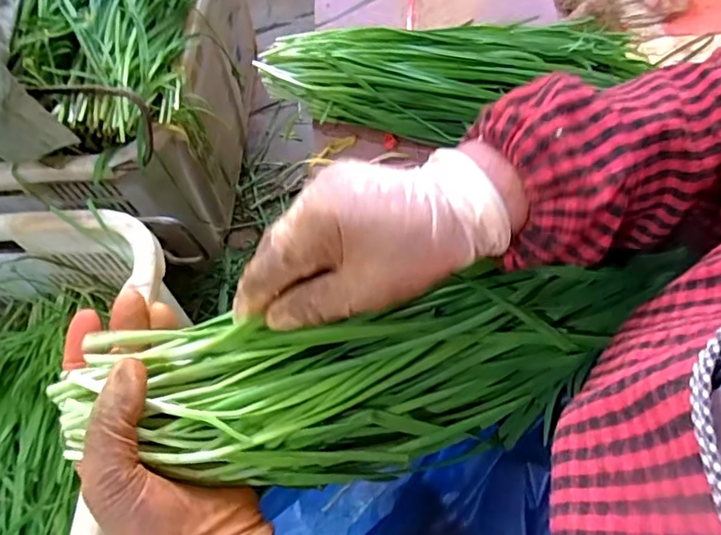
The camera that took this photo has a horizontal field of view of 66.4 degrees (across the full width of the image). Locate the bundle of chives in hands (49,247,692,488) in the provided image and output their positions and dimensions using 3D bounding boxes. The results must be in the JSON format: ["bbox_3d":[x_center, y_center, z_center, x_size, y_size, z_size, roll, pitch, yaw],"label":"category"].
[{"bbox_3d":[0.026,0.054,0.316,0.352,0.075,0.096,-10,61,-16],"label":"bundle of chives in hands"}]

